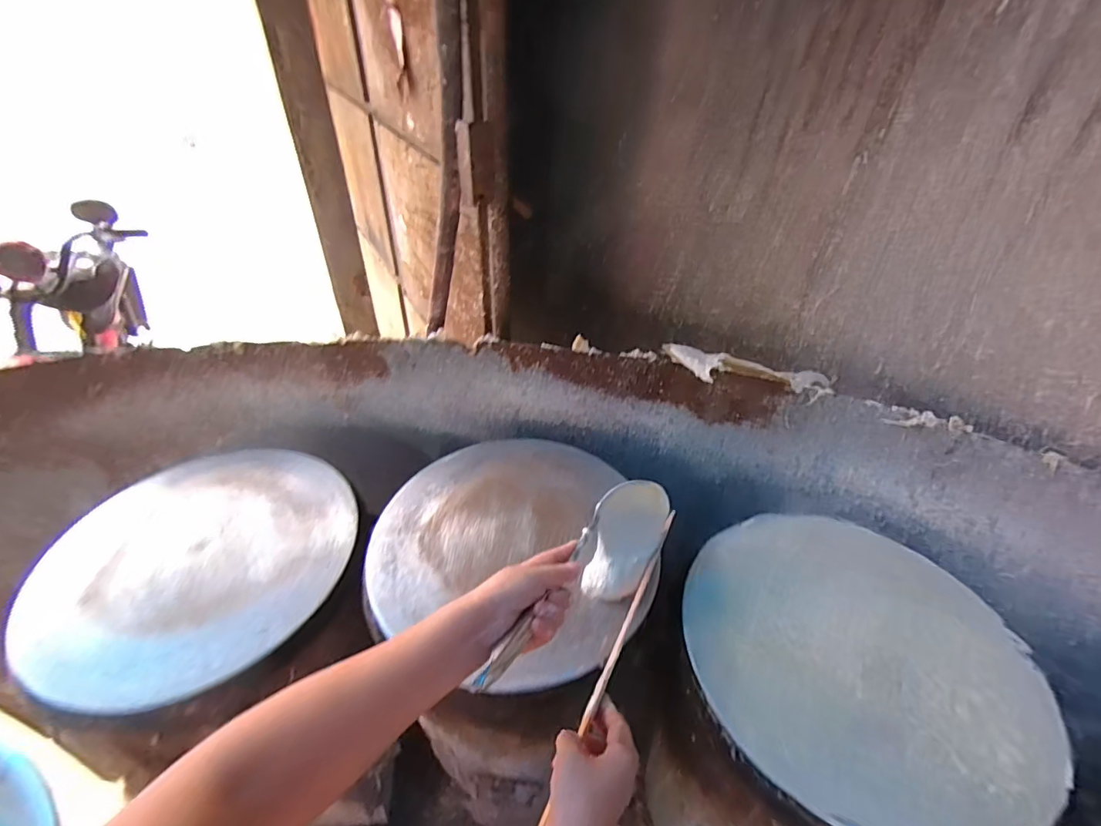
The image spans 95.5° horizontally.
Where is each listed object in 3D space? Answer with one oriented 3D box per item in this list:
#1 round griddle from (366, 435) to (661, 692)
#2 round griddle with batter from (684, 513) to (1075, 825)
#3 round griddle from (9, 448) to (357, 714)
[{"bbox_3d":[-0.058,0.162,0.666,0.342,0.022,0.368,-1,41,-2],"label":"round griddle"},{"bbox_3d":[0.343,0.262,0.564,0.352,0.017,0.352,0,41,0],"label":"round griddle with batter"},{"bbox_3d":[-0.468,0.175,0.661,0.396,0.033,0.361,31,49,30],"label":"round griddle"}]

